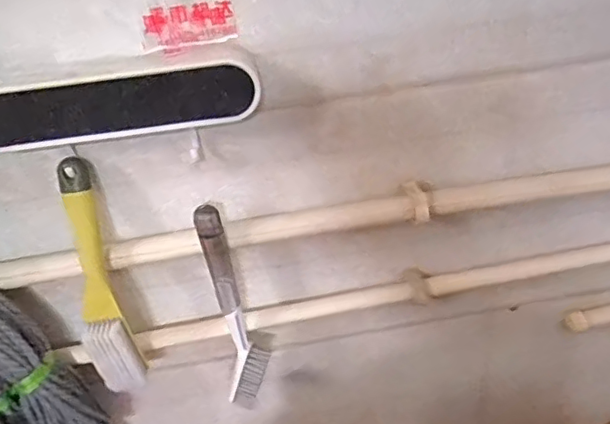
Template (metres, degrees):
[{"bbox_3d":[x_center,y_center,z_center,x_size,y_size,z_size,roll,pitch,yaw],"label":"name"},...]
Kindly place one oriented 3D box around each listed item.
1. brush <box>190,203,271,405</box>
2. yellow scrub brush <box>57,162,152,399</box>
[{"bbox_3d":[-0.070,0.099,0.558,0.048,0.230,0.046,-13,36,-9],"label":"brush"},{"bbox_3d":[-0.186,0.064,0.512,0.039,0.223,0.033,-10,14,-5],"label":"yellow scrub brush"}]

